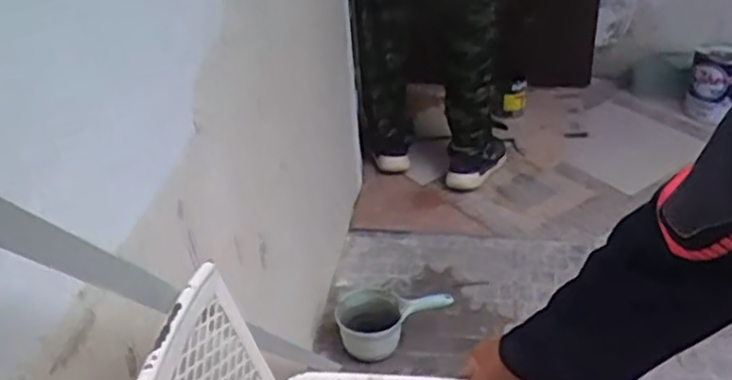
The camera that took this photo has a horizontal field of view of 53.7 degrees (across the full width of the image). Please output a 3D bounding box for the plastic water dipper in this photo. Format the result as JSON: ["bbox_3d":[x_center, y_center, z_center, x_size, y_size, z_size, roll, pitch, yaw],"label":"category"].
[{"bbox_3d":[0.050,0.257,1.517,0.227,0.112,0.145,-17,36,-20],"label":"plastic water dipper"}]

